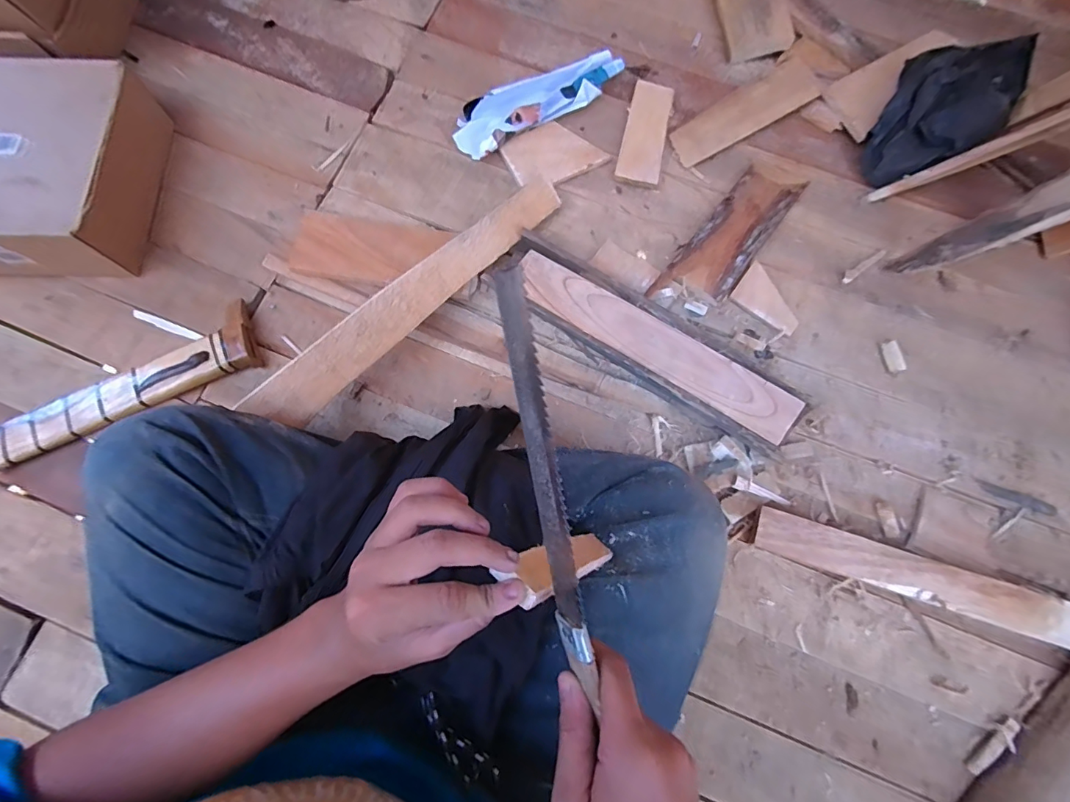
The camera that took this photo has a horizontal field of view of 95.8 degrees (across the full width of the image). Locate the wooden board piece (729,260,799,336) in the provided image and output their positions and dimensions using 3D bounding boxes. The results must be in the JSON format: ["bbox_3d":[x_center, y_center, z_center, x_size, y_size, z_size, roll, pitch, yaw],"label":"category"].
[{"bbox_3d":[0.317,-0.136,0.652,0.094,0.021,0.057,38,78,8],"label":"wooden board piece"}]

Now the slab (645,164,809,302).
[{"bbox_3d":[0.274,-0.229,0.677,0.089,0.019,0.272,37,78,7],"label":"slab"}]

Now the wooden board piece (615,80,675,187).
[{"bbox_3d":[0.164,-0.397,0.713,0.063,0.015,0.179,13,75,1],"label":"wooden board piece"}]

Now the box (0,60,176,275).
[{"bbox_3d":[-0.659,-0.303,0.636,0.266,0.100,0.250,-2,76,-2],"label":"box"}]

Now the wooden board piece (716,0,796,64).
[{"bbox_3d":[0.338,-0.614,0.753,0.094,0.017,0.155,-11,87,18],"label":"wooden board piece"}]

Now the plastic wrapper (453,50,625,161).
[{"bbox_3d":[0.003,-0.440,0.708,0.271,0.050,0.080,-31,79,-9],"label":"plastic wrapper"}]

